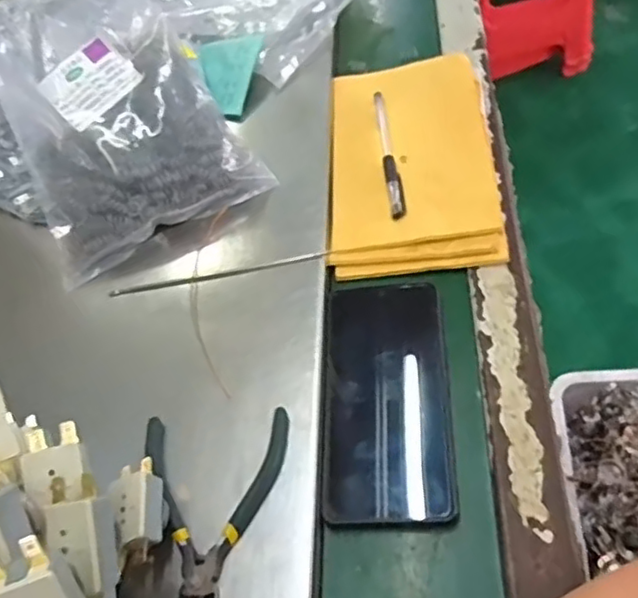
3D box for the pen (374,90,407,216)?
[{"bbox_3d":[0.056,-0.124,0.518,0.012,0.008,0.147,-6,55,1],"label":"pen"}]

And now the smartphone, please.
[{"bbox_3d":[0.044,0.059,0.404,0.077,0.012,0.162,-1,55,5],"label":"smartphone"}]

